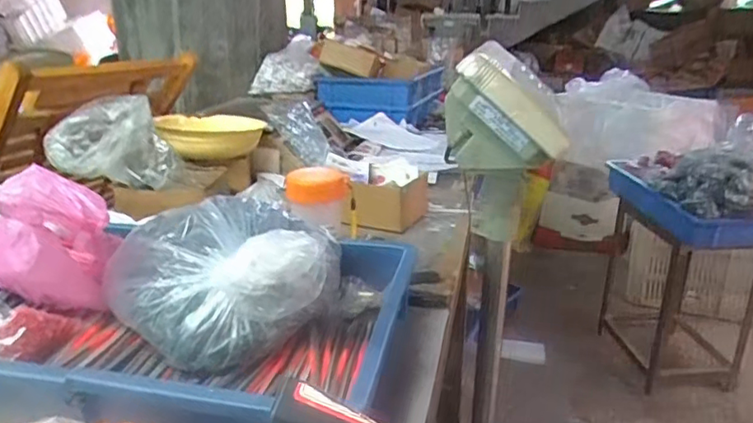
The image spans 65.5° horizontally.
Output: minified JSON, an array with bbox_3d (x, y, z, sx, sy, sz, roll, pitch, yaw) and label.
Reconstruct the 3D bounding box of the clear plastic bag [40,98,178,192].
[{"bbox_3d":[-0.396,-0.102,0.875,0.165,0.109,0.126,-7,22,-21],"label":"clear plastic bag"}]

